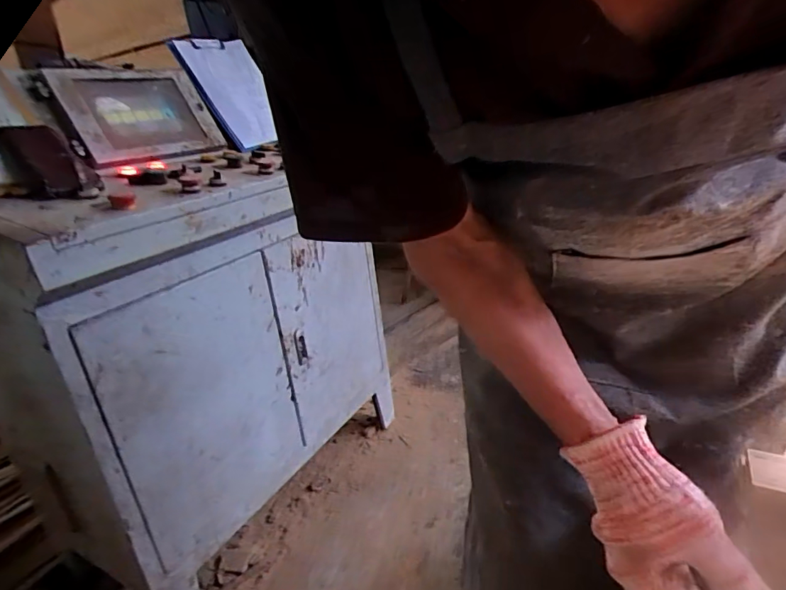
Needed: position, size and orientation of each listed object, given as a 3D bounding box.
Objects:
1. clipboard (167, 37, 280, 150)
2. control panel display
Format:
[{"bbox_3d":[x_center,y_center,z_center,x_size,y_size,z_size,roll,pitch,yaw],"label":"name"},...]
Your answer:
[{"bbox_3d":[-0.386,-0.499,1.201,0.014,0.301,0.199,-32,0,40],"label":"clipboard"},{"bbox_3d":[-0.508,-0.373,0.991,0.031,0.230,0.305,-33,2,36],"label":"control panel display"}]

